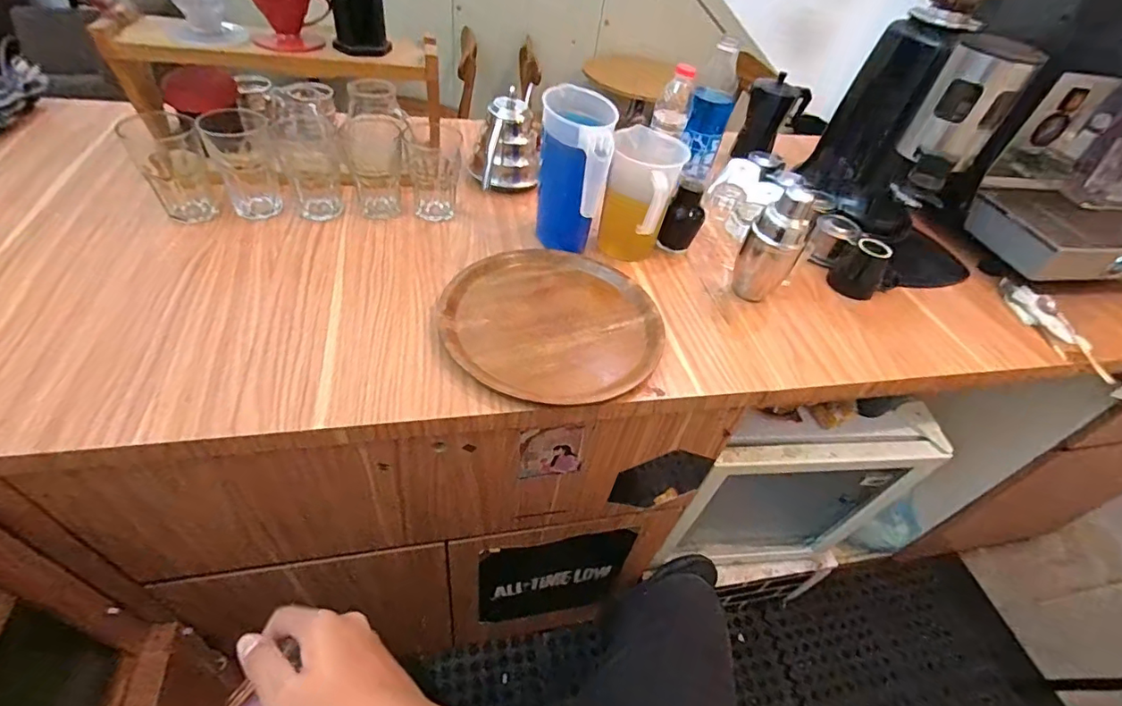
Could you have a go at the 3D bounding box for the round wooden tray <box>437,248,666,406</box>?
[{"bbox_3d":[-0.015,-0.051,0.685,0.280,0.019,0.289,5,46,-5],"label":"round wooden tray"}]

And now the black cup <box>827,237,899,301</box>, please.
[{"bbox_3d":[0.506,-0.141,0.838,0.084,0.081,0.077,-21,54,-27],"label":"black cup"}]

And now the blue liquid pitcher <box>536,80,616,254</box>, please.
[{"bbox_3d":[0.013,-0.258,0.753,0.101,0.215,0.161,8,46,-3],"label":"blue liquid pitcher"}]

